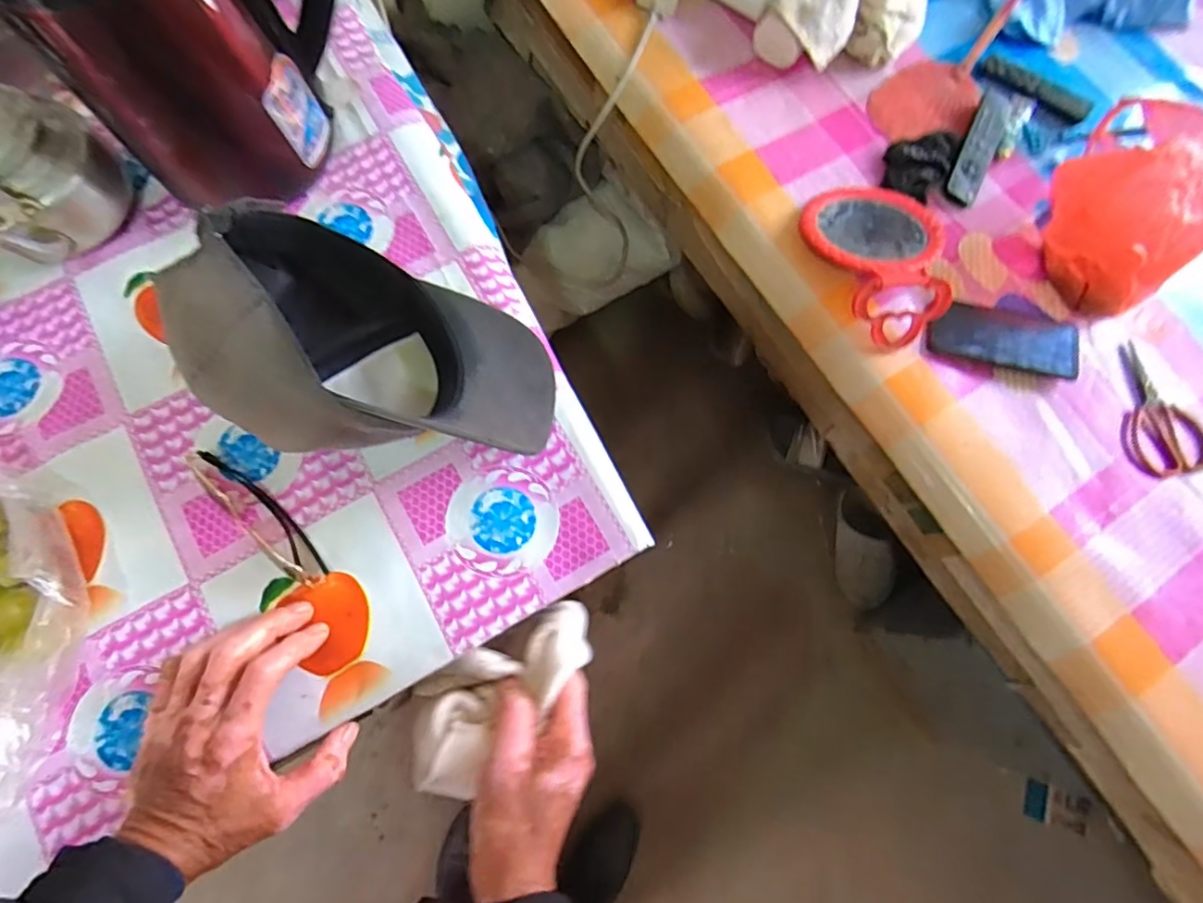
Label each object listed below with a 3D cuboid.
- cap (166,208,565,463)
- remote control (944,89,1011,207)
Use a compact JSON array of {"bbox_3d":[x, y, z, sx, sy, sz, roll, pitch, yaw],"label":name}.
[{"bbox_3d":[-0.166,-0.073,0.422,0.261,0.131,0.166,19,77,4],"label":"cap"},{"bbox_3d":[0.478,-0.390,0.748,0.039,0.015,0.178,25,77,5],"label":"remote control"}]

